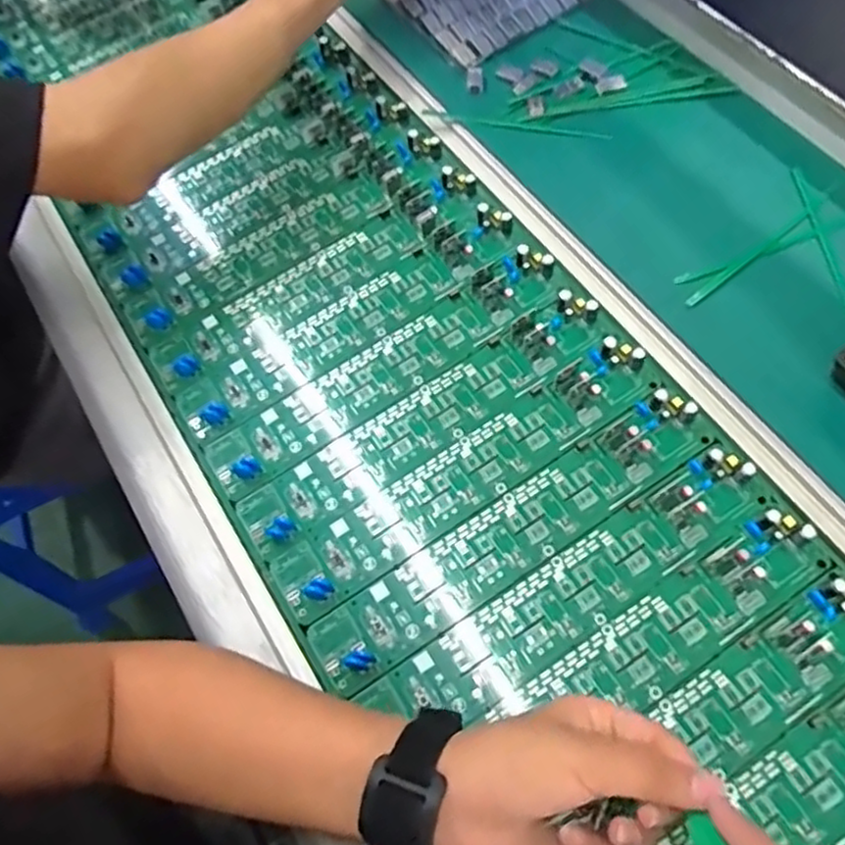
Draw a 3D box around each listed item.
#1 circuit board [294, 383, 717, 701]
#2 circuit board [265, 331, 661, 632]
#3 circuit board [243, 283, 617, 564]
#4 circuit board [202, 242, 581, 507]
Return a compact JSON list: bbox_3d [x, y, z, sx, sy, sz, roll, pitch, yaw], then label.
[{"bbox_3d":[0.054,0.069,0.421,0.276,0.011,0.050,-33,67,-9],"label":"circuit board"},{"bbox_3d":[0.030,0.032,0.439,0.275,0.015,0.047,-33,66,-8],"label":"circuit board"},{"bbox_3d":[0.001,-0.004,0.458,0.271,0.016,0.049,-34,67,-9],"label":"circuit board"},{"bbox_3d":[-0.024,-0.041,0.478,0.275,0.013,0.050,-33,66,-8],"label":"circuit board"}]

